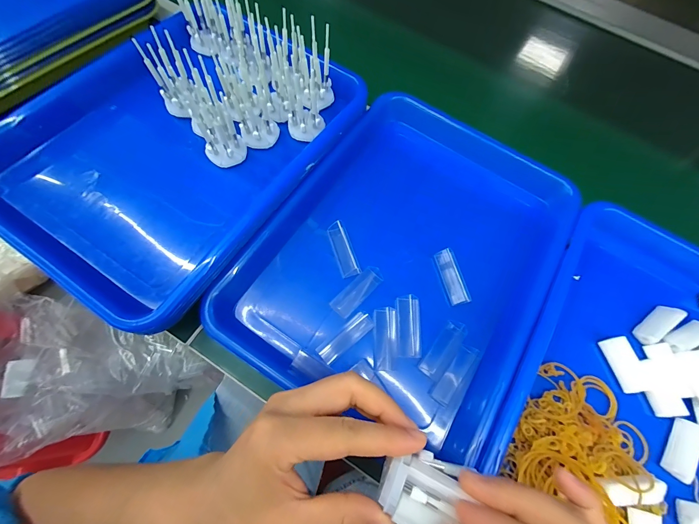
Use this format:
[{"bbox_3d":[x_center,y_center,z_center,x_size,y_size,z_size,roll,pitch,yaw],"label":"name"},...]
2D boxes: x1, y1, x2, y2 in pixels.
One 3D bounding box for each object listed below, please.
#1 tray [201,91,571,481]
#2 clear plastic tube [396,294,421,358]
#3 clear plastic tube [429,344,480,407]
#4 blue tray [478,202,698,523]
[{"bbox_3d":[0.063,-0.014,0.302,0.254,0.044,0.339,30,69,7],"label":"tray"},{"bbox_3d":[0.054,0.057,0.276,0.021,0.009,0.054,4,68,-3],"label":"clear plastic tube"},{"bbox_3d":[0.091,0.096,0.262,0.016,0.005,0.054,38,70,11],"label":"clear plastic tube"},{"bbox_3d":[0.263,0.121,0.251,0.243,0.040,0.332,32,69,8],"label":"blue tray"}]

